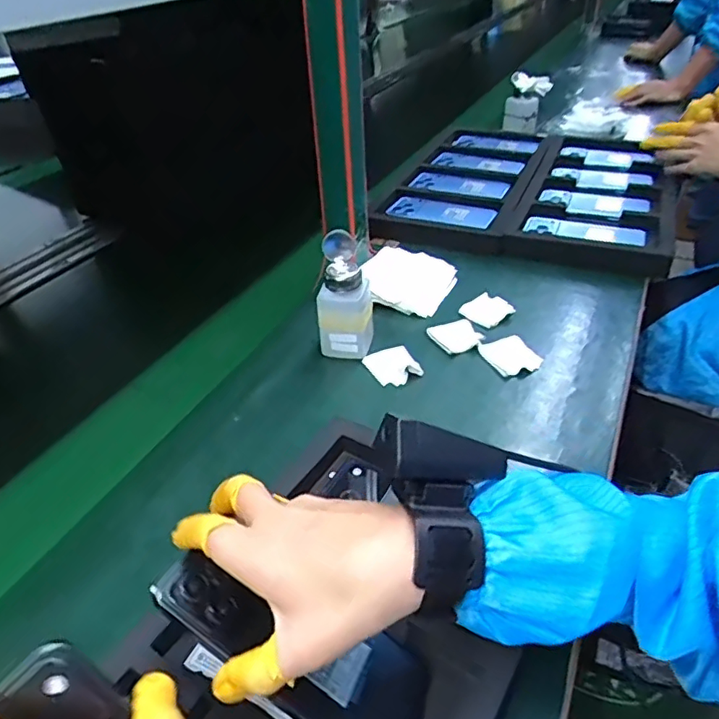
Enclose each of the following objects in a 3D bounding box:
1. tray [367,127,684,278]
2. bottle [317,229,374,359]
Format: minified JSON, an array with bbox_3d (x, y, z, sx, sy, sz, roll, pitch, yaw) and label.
[{"bbox_3d":[0.303,-0.308,0.987,0.444,0.044,0.514,12,42,20],"label":"tray"},{"bbox_3d":[-0.018,-0.065,0.618,0.058,0.140,0.055,-4,36,1],"label":"bottle"}]

